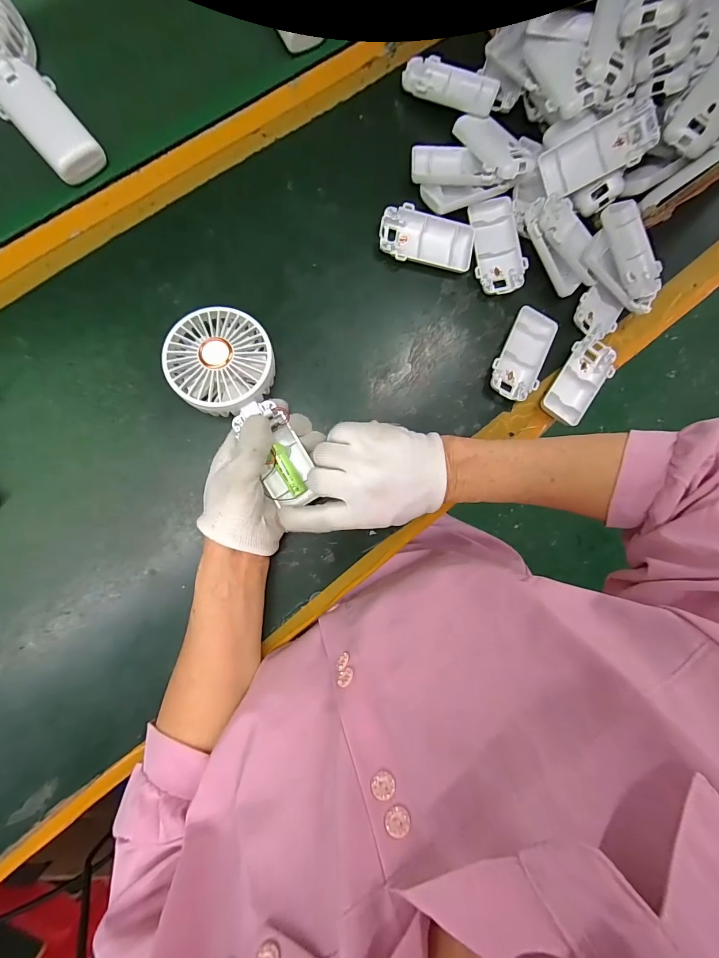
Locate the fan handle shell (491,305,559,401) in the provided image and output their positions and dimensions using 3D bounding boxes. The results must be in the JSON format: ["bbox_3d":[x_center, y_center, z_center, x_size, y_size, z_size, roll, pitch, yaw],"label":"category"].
[{"bbox_3d":[0.171,-0.131,0.395,0.049,0.013,0.097,24,85,-7],"label":"fan handle shell"}]

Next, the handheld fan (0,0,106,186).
[{"bbox_3d":[-0.304,-0.341,0.319,0.090,0.046,0.170,-36,93,-8],"label":"handheld fan"}]

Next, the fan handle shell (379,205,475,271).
[{"bbox_3d":[0.068,-0.242,0.380,0.095,0.016,0.048,4,87,-8],"label":"fan handle shell"}]

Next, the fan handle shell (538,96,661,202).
[{"bbox_3d":[0.229,-0.316,0.363,0.097,0.015,0.050,-20,91,19],"label":"fan handle shell"}]

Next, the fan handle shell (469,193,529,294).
[{"bbox_3d":[0.142,-0.244,0.394,0.048,0.019,0.098,-9,89,-8],"label":"fan handle shell"}]

